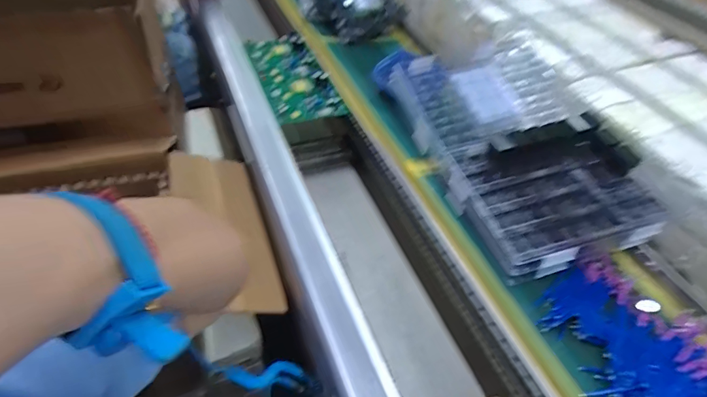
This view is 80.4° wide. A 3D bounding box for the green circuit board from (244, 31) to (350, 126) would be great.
[{"bbox_3d":[-0.110,-0.219,0.727,0.109,0.025,0.269,-17,51,-14],"label":"green circuit board"}]

